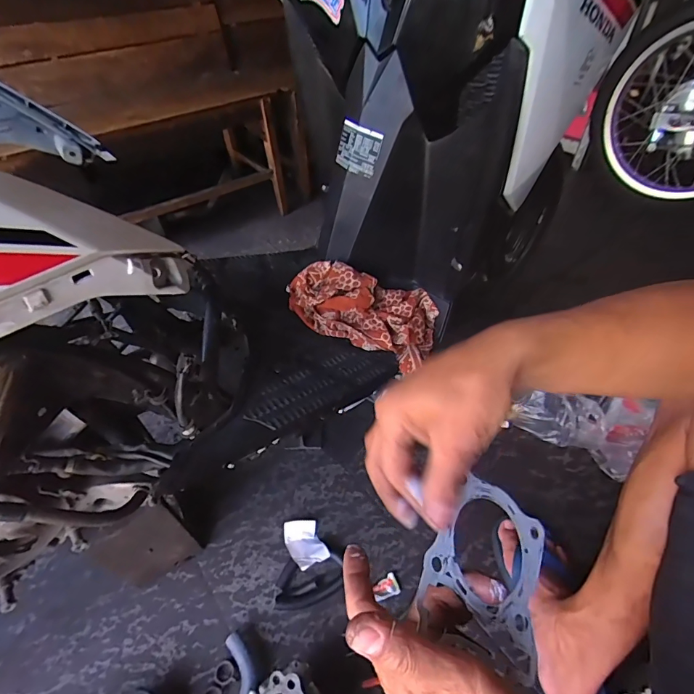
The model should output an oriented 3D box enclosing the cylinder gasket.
[{"bbox_3d":[0.096,0.148,0.276,0.094,0.009,0.102,37,55,-8],"label":"cylinder gasket"}]

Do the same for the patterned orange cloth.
[{"bbox_3d":[0.026,-0.056,0.626,0.242,0.090,0.130,20,45,-4],"label":"patterned orange cloth"}]

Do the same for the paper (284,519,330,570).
[{"bbox_3d":[-0.070,0.331,0.684,0.058,0.027,0.084,-20,49,-17],"label":"paper"}]

